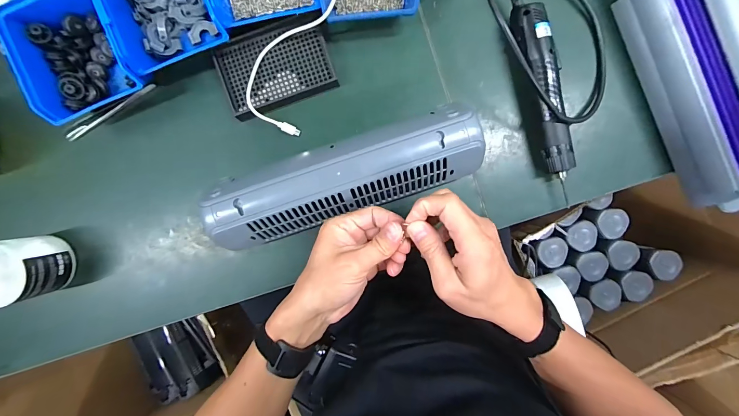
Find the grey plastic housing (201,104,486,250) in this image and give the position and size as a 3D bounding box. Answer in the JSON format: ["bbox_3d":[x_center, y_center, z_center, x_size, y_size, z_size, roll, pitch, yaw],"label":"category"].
[{"bbox_3d":[-0.030,-0.031,0.345,0.308,0.054,0.088,-18,92,2],"label":"grey plastic housing"}]

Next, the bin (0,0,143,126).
[{"bbox_3d":[-0.341,-0.183,0.376,0.119,0.067,0.136,-25,93,3],"label":"bin"}]

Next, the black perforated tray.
[{"bbox_3d":[-0.113,-0.174,0.392,0.136,0.019,0.094,-17,92,2],"label":"black perforated tray"}]

